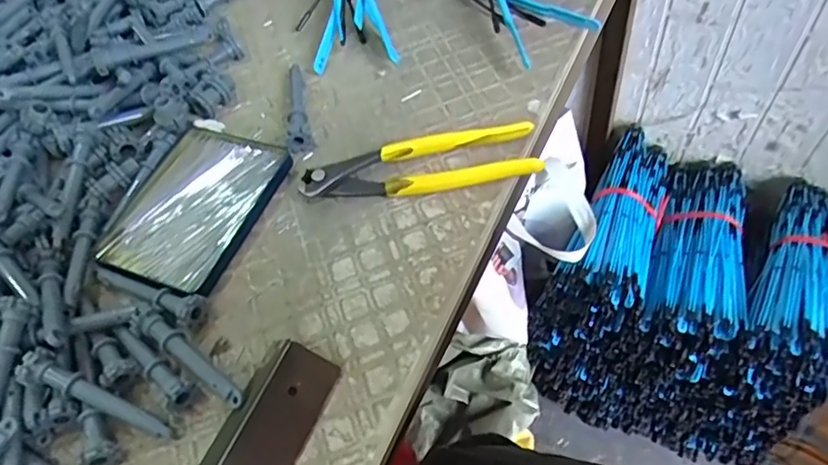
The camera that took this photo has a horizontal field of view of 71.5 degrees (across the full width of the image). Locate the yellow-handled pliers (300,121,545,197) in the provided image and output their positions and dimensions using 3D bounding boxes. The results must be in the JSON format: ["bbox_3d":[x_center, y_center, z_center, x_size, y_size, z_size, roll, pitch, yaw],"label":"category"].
[{"bbox_3d":[0.003,-0.048,0.404,0.163,0.023,0.041,-9,55,3],"label":"yellow-handled pliers"}]

